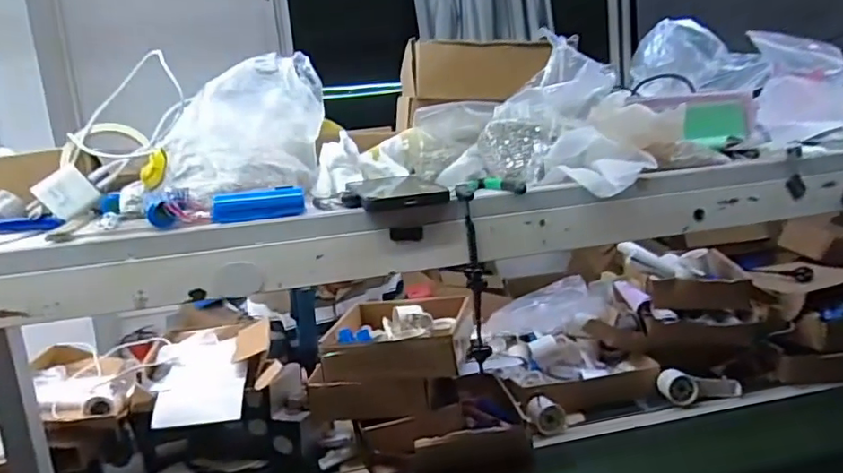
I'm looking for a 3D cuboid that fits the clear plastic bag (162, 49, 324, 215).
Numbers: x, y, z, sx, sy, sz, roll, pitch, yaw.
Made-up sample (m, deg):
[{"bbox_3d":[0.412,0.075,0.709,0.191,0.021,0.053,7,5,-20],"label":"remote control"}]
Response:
[{"bbox_3d":[-0.177,-0.110,0.573,0.081,0.127,0.152,2,12,36],"label":"clear plastic bag"}]

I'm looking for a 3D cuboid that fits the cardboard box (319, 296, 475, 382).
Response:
[{"bbox_3d":[-0.039,0.181,1.057,0.249,0.079,0.251,-5,10,5],"label":"cardboard box"}]

